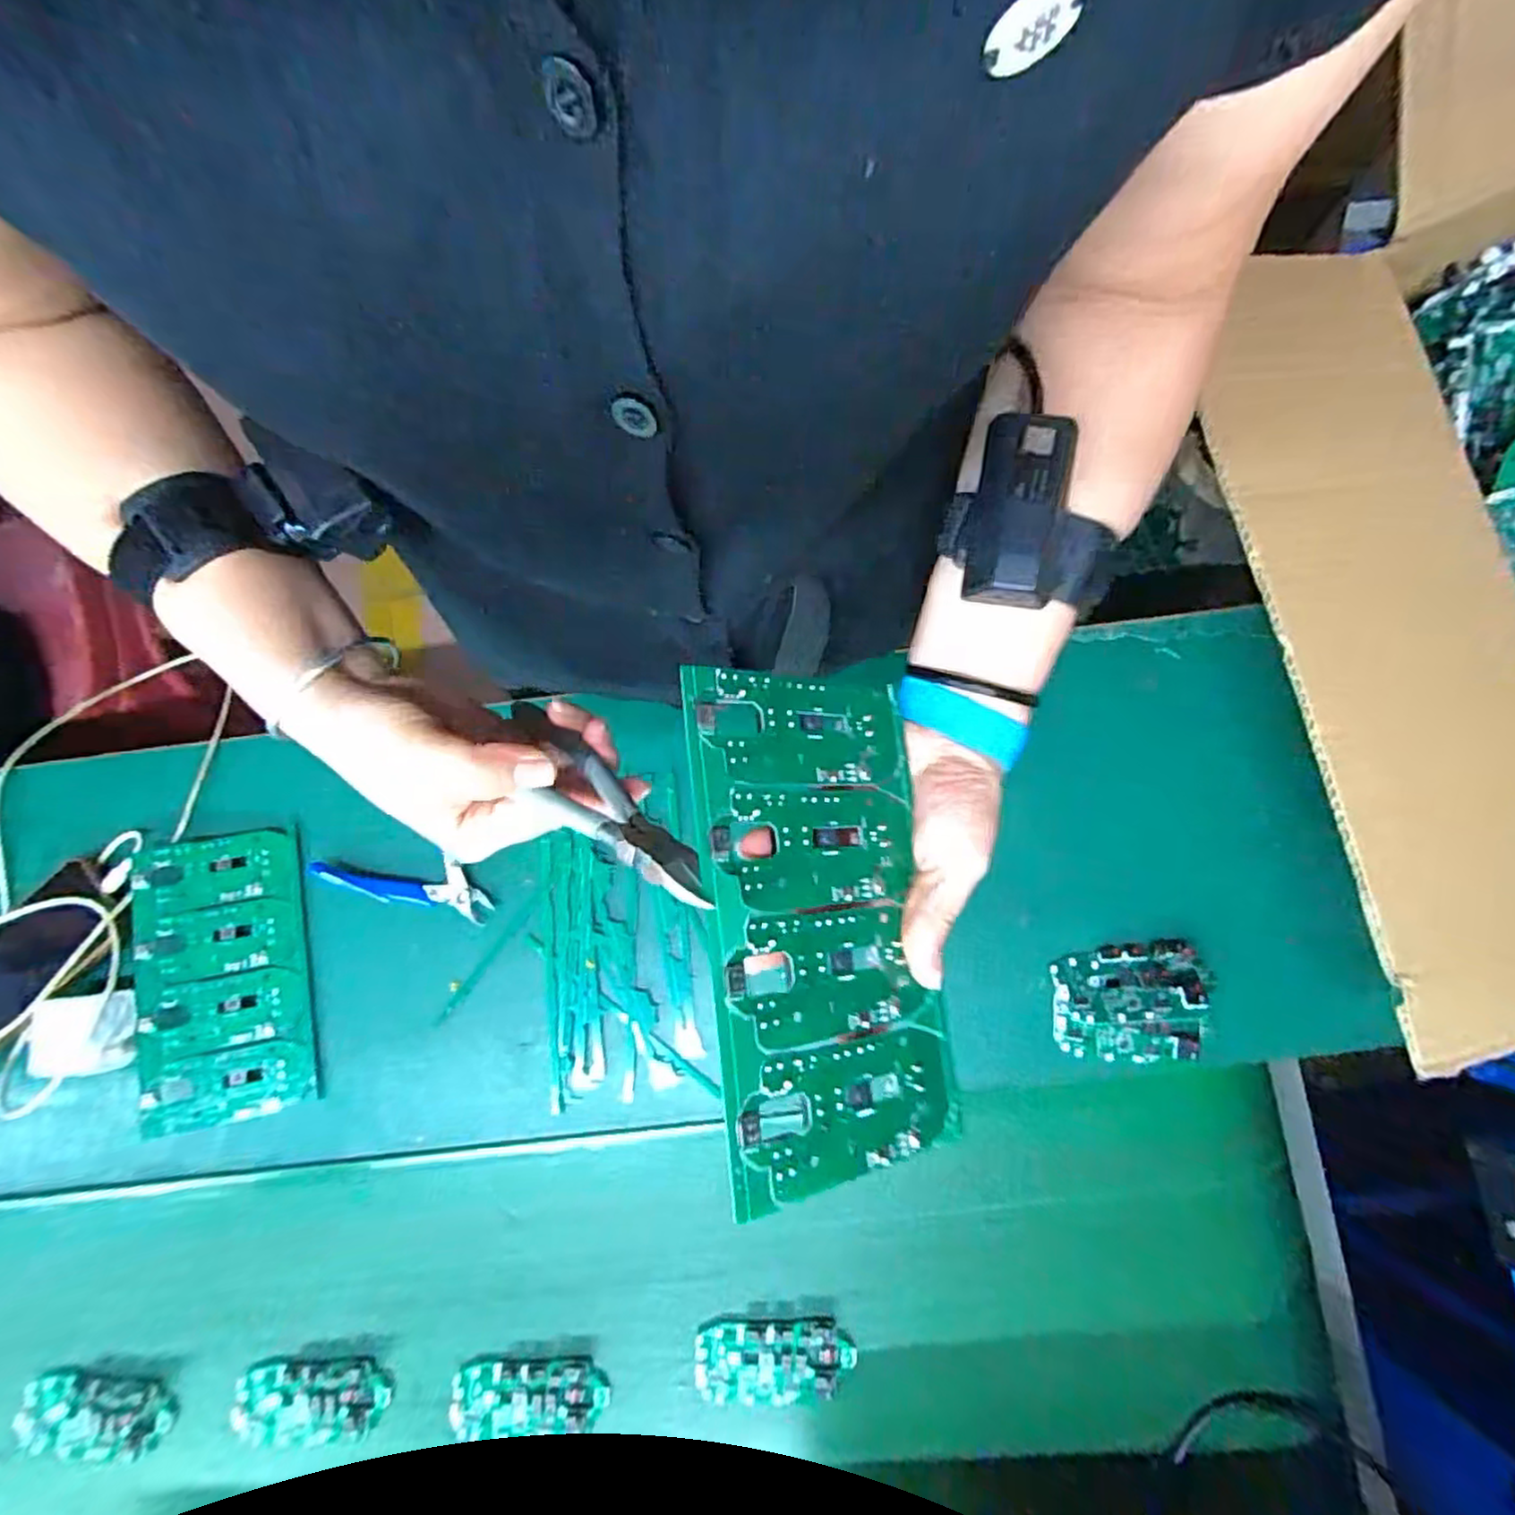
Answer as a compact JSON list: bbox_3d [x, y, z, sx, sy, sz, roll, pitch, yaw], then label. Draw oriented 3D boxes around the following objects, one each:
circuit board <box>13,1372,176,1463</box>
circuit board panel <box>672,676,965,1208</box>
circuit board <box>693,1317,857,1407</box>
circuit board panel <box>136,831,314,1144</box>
[{"bbox_3d":[-0.423,0.423,0.449,0.098,0.011,0.048,5,79,2],"label":"circuit board"},{"bbox_3d":[0.026,0.058,0.275,0.102,0.005,0.188,2,75,-33],"label":"circuit board panel"},{"bbox_3d":[0.010,0.381,0.441,0.097,0.014,0.048,-4,82,2],"label":"circuit board"},{"bbox_3d":[-0.370,0.149,0.489,0.106,0.009,0.191,-11,76,-12],"label":"circuit board panel"}]

